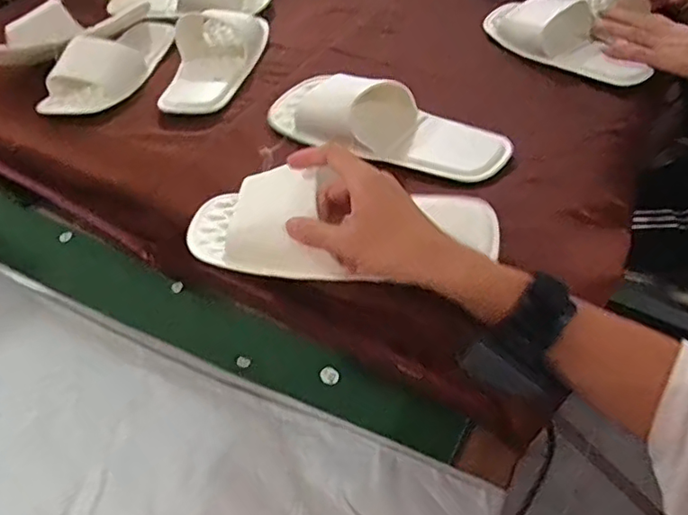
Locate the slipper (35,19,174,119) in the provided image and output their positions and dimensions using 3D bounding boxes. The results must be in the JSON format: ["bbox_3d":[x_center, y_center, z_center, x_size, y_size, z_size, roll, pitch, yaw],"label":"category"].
[{"bbox_3d":[-0.292,-0.249,0.756,0.082,0.070,0.215,22,52,22],"label":"slipper"}]

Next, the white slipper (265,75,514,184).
[{"bbox_3d":[0.039,-0.149,0.624,0.274,0.055,0.107,18,50,19],"label":"white slipper"}]

